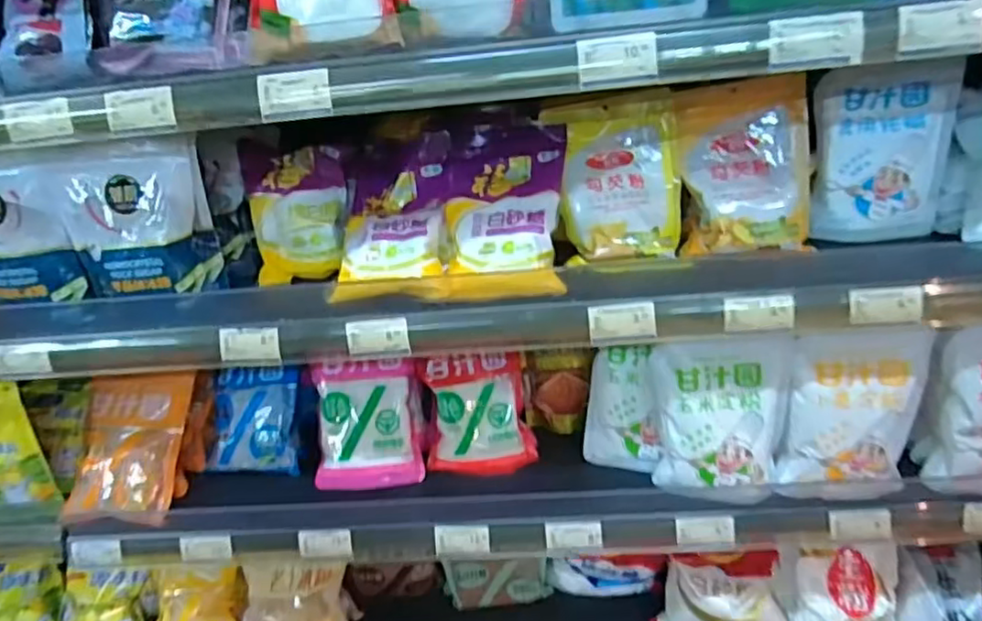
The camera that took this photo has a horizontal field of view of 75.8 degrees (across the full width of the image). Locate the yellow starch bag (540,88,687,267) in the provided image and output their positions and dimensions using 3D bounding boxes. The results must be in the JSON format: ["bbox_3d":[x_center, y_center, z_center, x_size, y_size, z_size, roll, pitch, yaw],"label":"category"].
[{"bbox_3d":[0.145,-0.150,0.711,0.135,0.187,0.030,-8,-6,8],"label":"yellow starch bag"}]

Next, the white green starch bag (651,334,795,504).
[{"bbox_3d":[0.265,0.127,0.733,0.147,0.197,0.049,1,26,15],"label":"white green starch bag"}]

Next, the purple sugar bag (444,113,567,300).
[{"bbox_3d":[0.019,-0.120,0.726,0.134,0.050,0.237,-5,63,11],"label":"purple sugar bag"}]

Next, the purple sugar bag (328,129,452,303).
[{"bbox_3d":[-0.113,-0.119,0.745,0.135,0.065,0.242,-5,65,11],"label":"purple sugar bag"}]

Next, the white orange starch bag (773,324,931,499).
[{"bbox_3d":[0.410,0.120,0.709,0.141,0.206,0.033,-3,26,8],"label":"white orange starch bag"}]

